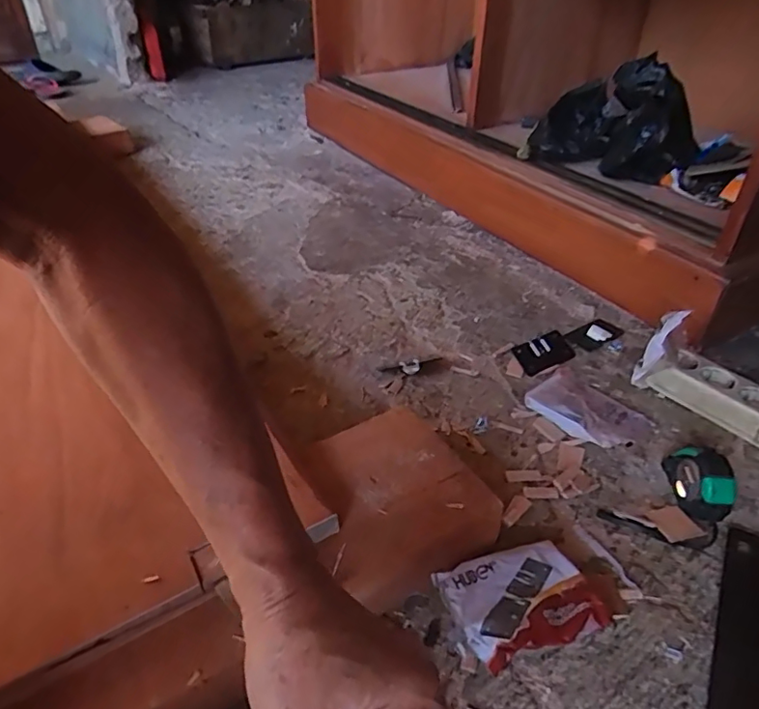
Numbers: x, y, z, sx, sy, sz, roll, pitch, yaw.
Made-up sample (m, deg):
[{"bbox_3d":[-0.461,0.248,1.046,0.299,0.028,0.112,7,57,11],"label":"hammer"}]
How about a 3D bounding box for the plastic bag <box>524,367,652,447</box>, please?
[{"bbox_3d":[0.244,0.062,0.652,0.097,0.030,0.127,-29,47,-32],"label":"plastic bag"}]

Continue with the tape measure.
[{"bbox_3d":[0.323,0.125,0.556,0.033,0.055,0.074,-2,38,-3],"label":"tape measure"}]

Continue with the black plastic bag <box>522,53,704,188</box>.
[{"bbox_3d":[0.369,-0.413,0.930,0.209,0.171,0.313,-28,46,-31],"label":"black plastic bag"}]

